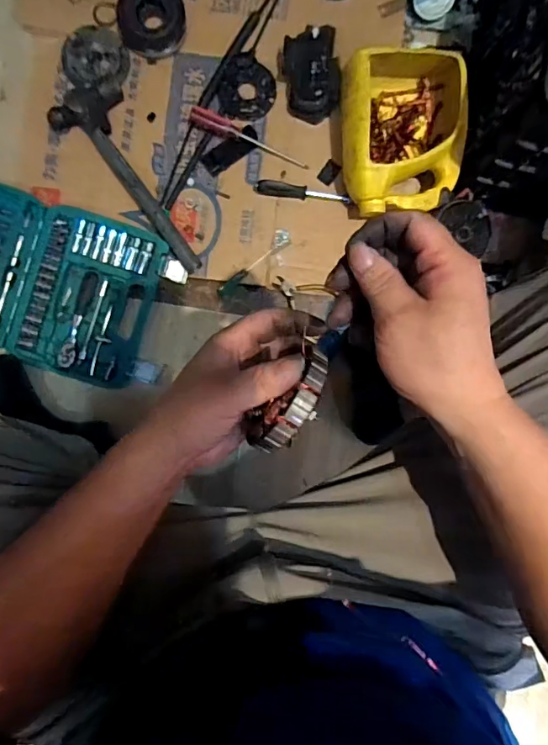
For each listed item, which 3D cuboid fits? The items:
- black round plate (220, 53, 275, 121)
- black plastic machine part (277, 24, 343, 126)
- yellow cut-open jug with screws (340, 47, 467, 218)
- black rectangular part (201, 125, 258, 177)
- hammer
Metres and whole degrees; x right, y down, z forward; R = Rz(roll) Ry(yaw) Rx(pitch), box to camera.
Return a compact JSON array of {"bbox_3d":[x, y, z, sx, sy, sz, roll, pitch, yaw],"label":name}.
[{"bbox_3d":[-0.042,-0.464,0.792,0.088,0.010,0.104,12,84,2],"label":"black round plate"},{"bbox_3d":[0.057,-0.466,0.764,0.096,0.057,0.120,0,84,1],"label":"black plastic machine part"},{"bbox_3d":[0.198,-0.361,0.728,0.182,0.104,0.224,-5,89,-3],"label":"yellow cut-open jug with screws"},{"bbox_3d":[-0.067,-0.361,0.786,0.101,0.015,0.037,-39,85,-3],"label":"black rectangular part"},{"bbox_3d":[-0.216,-0.308,0.762,0.116,0.047,0.336,-37,85,-3],"label":"hammer"}]

